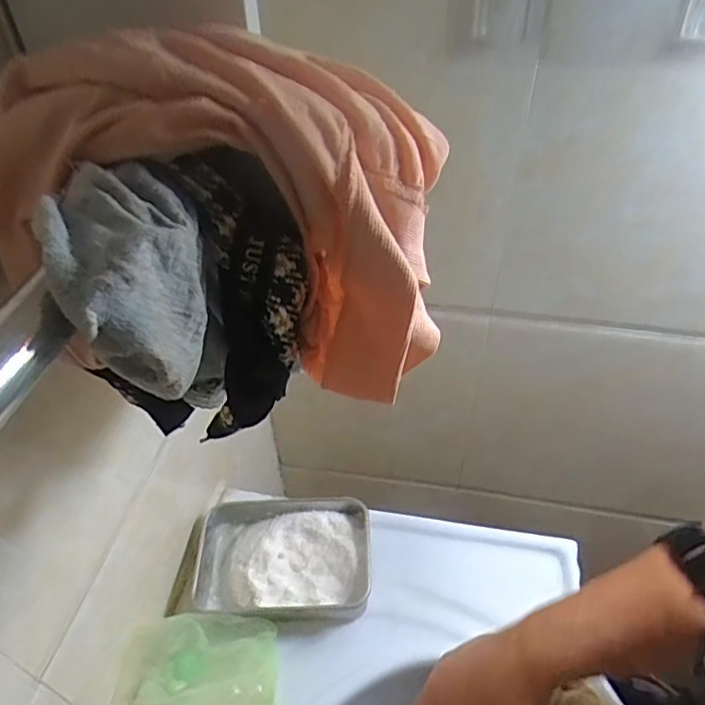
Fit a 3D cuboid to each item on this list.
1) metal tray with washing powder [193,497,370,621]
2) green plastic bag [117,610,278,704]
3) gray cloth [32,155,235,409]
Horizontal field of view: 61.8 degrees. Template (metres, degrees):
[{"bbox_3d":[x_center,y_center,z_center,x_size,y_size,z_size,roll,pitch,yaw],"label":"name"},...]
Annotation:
[{"bbox_3d":[-0.060,0.180,0.516,0.147,0.031,0.098,-1,45,0],"label":"metal tray with washing powder"},{"bbox_3d":[-0.116,0.258,0.450,0.113,0.041,0.107,3,45,4],"label":"green plastic bag"},{"bbox_3d":[-0.064,-0.021,0.181,0.042,0.050,0.069,-14,47,-12],"label":"gray cloth"}]

